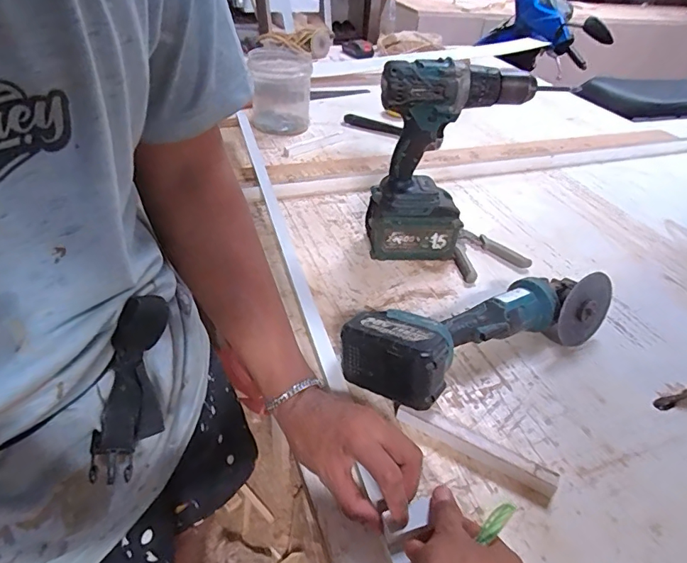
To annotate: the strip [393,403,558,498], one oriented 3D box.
[{"bbox_3d":[0.131,0.166,0.457,0.158,0.022,0.021,24,41,20],"label":"strip"}]

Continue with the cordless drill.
[{"bbox_3d":[0.142,-0.154,0.646,0.204,0.281,0.072,8,38,1],"label":"cordless drill"}]

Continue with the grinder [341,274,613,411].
[{"bbox_3d":[0.170,0.055,0.549,0.347,0.091,0.115,-17,44,-28],"label":"grinder"}]

